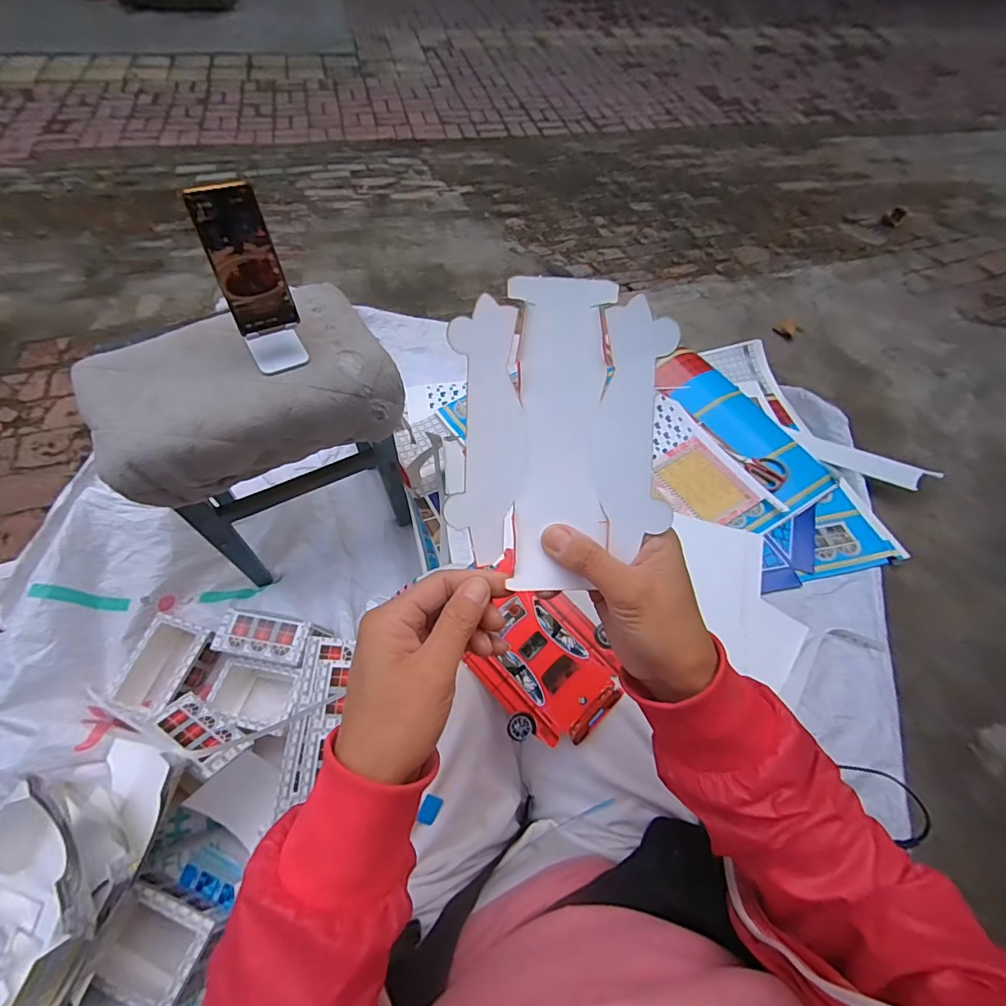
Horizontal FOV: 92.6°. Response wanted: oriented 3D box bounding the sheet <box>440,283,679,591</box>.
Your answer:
[{"bbox_3d":[0.032,-0.038,0.281,0.118,0.018,0.172,1,93,0],"label":"sheet"}]

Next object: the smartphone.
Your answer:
[{"bbox_3d":[-0.308,-0.289,0.578,0.072,0.158,0.006,-24,37,-21],"label":"smartphone"}]

